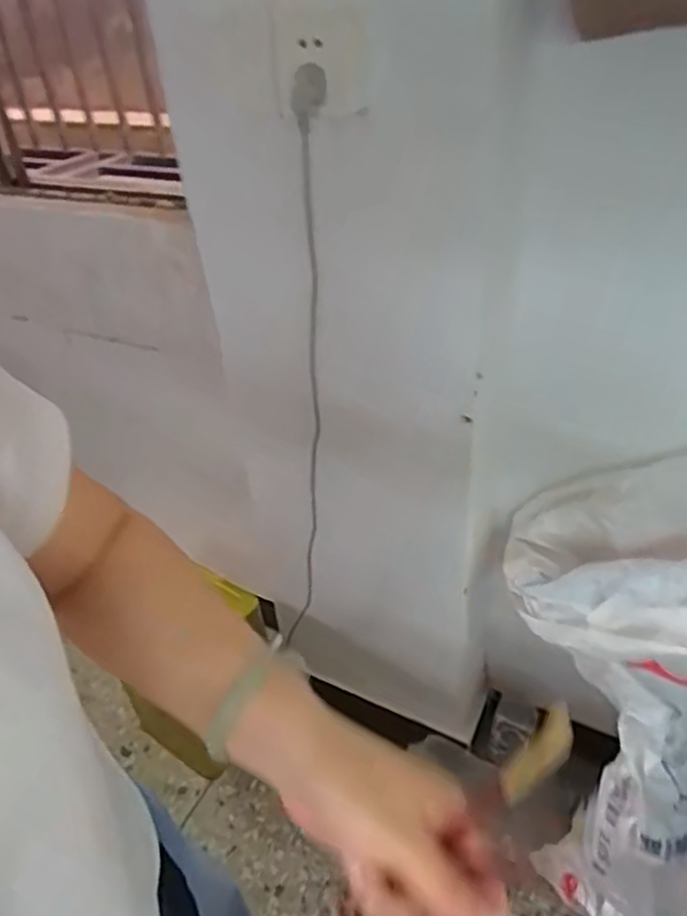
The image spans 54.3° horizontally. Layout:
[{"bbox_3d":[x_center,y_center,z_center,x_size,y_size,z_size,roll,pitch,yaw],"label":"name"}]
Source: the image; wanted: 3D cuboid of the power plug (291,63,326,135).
[{"bbox_3d":[-0.035,-0.355,0.656,0.022,0.064,0.031,-27,73,-27],"label":"power plug"}]

